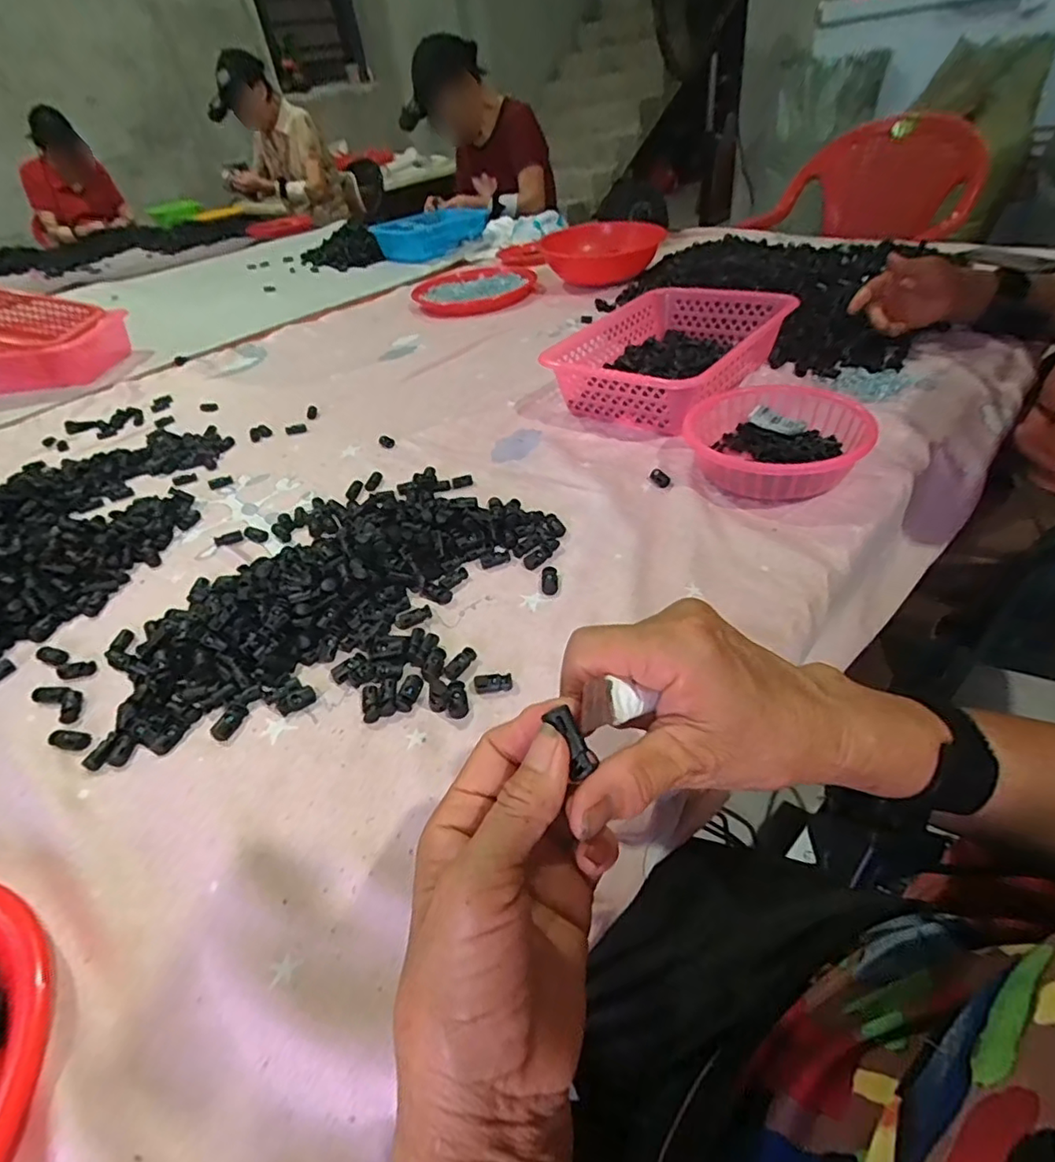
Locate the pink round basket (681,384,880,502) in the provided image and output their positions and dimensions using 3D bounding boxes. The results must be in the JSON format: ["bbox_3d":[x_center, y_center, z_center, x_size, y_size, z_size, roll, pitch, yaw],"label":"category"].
[{"bbox_3d":[0.249,-0.137,0.581,0.158,0.052,0.158,2,43,10],"label":"pink round basket"}]

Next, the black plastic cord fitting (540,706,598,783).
[{"bbox_3d":[0.017,0.061,0.220,0.011,0.004,0.025,-27,83,-21],"label":"black plastic cord fitting"}]

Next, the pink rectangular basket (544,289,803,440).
[{"bbox_3d":[0.186,-0.289,0.756,0.216,0.091,0.293,29,53,33],"label":"pink rectangular basket"}]

